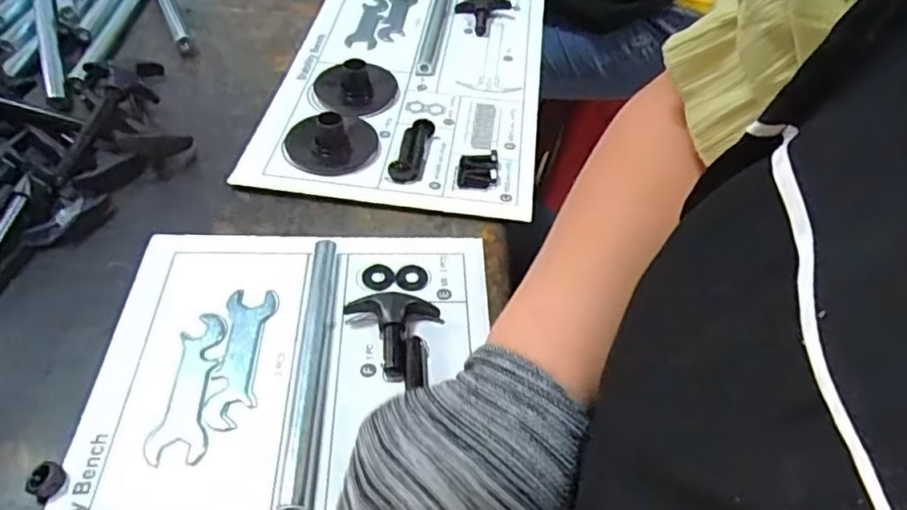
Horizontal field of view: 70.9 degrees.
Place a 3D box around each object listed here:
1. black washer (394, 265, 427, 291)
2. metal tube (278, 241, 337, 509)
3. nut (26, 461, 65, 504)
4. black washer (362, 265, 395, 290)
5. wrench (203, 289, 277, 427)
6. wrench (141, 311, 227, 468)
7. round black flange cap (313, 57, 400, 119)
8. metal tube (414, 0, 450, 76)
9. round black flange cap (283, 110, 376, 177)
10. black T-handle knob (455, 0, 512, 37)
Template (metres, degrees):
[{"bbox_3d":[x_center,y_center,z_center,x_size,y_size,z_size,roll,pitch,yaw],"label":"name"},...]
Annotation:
[{"bbox_3d":[-0.028,0.014,0.423,0.020,0.004,0.021,9,48,3],"label":"black washer"},{"bbox_3d":[-0.081,0.062,0.368,0.015,0.013,0.173,1,48,-4],"label":"metal tube"},{"bbox_3d":[-0.202,0.111,0.316,0.013,0.010,0.016,29,52,20],"label":"nut"},{"bbox_3d":[-0.050,0.013,0.419,0.020,0.004,0.021,-9,49,-13],"label":"black washer"},{"bbox_3d":[-0.126,0.058,0.375,0.029,0.004,0.093,2,48,-3],"label":"wrench"},{"bbox_3d":[-0.150,0.072,0.362,0.030,0.004,0.096,-1,48,-6],"label":"wrench"},{"bbox_3d":[-0.086,-0.150,0.559,0.071,0.023,0.075,-1,48,-5],"label":"round black flange cap"},{"bbox_3d":[-0.017,-0.238,0.643,0.016,0.010,0.185,7,48,2],"label":"metal tube"},{"bbox_3d":[-0.096,-0.094,0.498,0.069,0.025,0.066,2,48,-3],"label":"round black flange cap"},{"bbox_3d":[0.030,-0.249,0.652,0.056,0.016,0.063,6,48,1],"label":"black T-handle knob"}]

